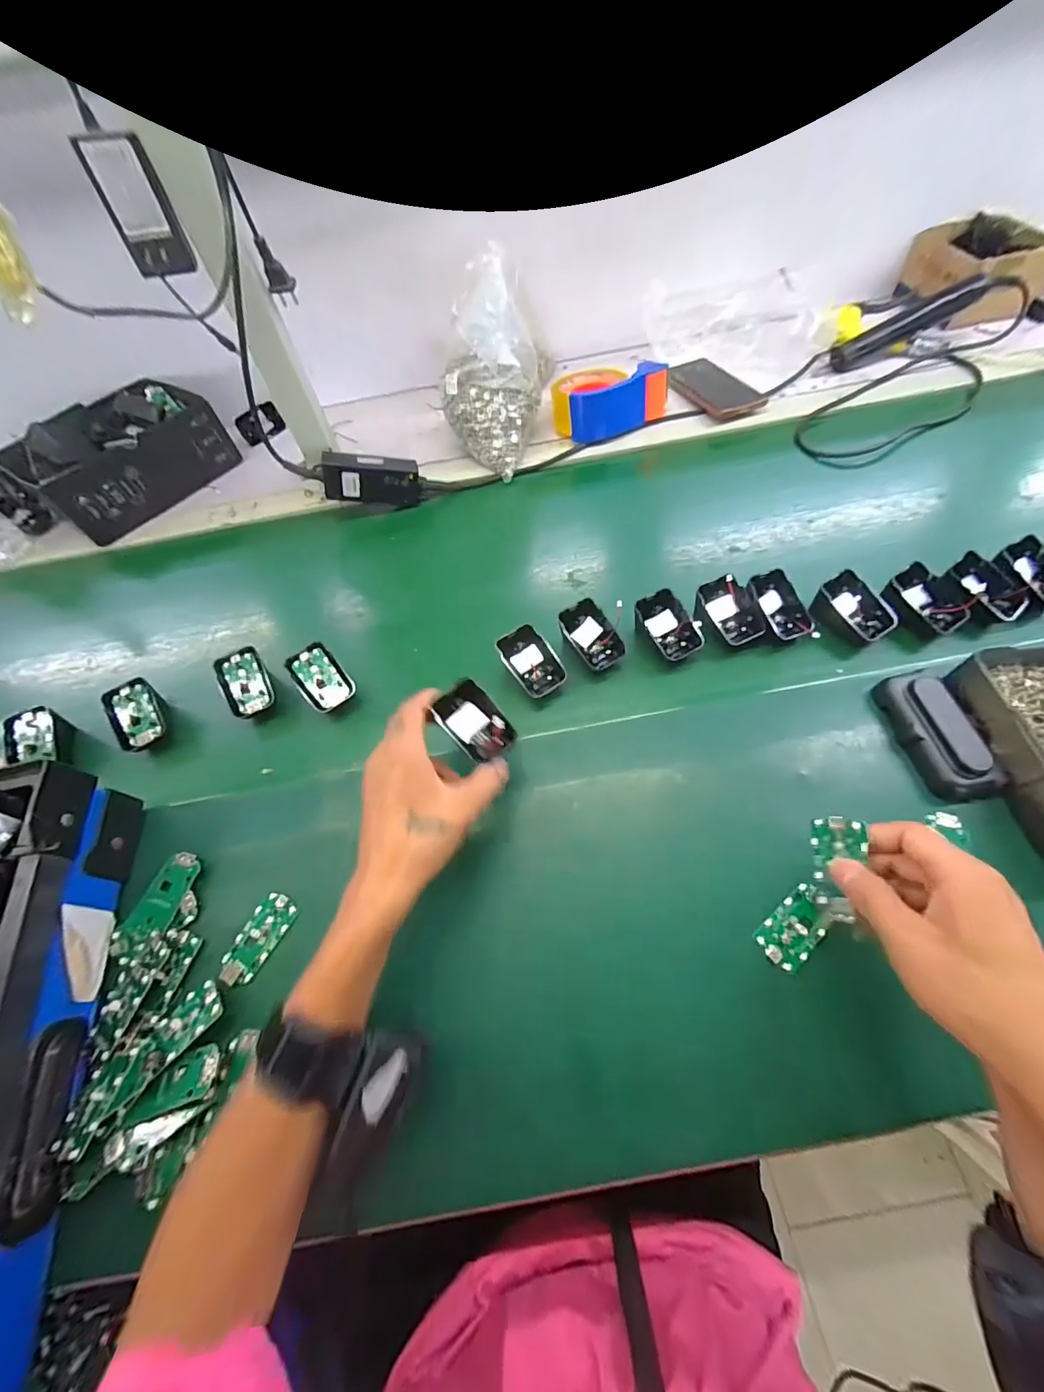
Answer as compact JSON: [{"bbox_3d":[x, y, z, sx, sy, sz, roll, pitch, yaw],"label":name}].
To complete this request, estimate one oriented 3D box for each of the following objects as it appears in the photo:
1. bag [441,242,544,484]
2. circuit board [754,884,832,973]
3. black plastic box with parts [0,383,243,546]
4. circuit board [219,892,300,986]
[{"bbox_3d":[-0.041,-0.382,0.568,0.121,0.177,0.106,-9,59,3],"label":"bag"},{"bbox_3d":[0.194,0.164,0.330,0.057,0.007,0.031,-40,63,-15],"label":"circuit board"},{"bbox_3d":[-0.564,-0.348,0.662,0.180,0.083,0.243,32,69,23],"label":"black plastic box with parts"},{"bbox_3d":[-0.200,0.182,0.354,0.029,0.008,0.062,22,65,19],"label":"circuit board"}]

